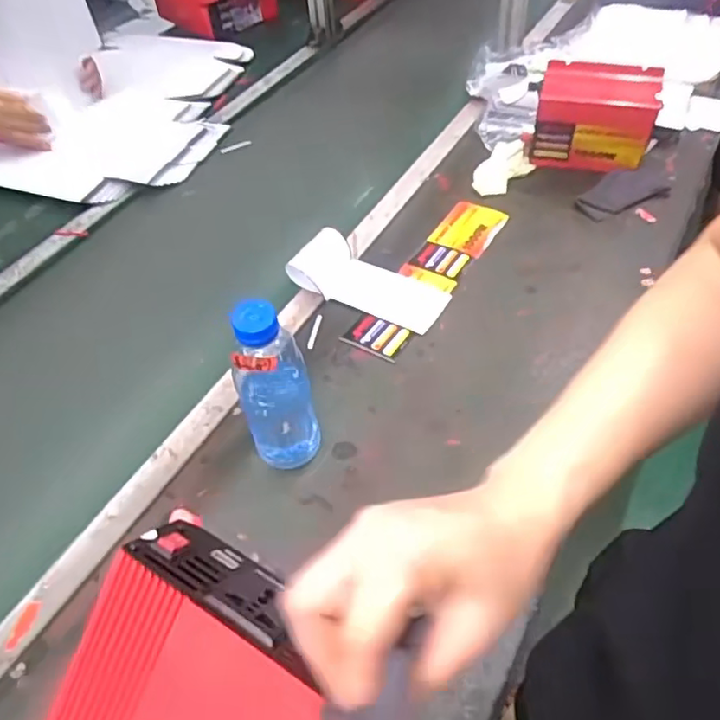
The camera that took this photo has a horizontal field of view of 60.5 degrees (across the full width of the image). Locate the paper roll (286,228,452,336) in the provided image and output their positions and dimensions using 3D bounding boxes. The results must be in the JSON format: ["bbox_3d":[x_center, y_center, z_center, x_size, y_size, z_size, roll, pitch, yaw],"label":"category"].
[{"bbox_3d":[0.016,-0.111,0.846,0.208,0.052,0.099,21,54,19],"label":"paper roll"}]

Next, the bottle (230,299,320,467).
[{"bbox_3d":[-0.086,0.033,0.627,0.073,0.206,0.061,-14,51,-9],"label":"bottle"}]

